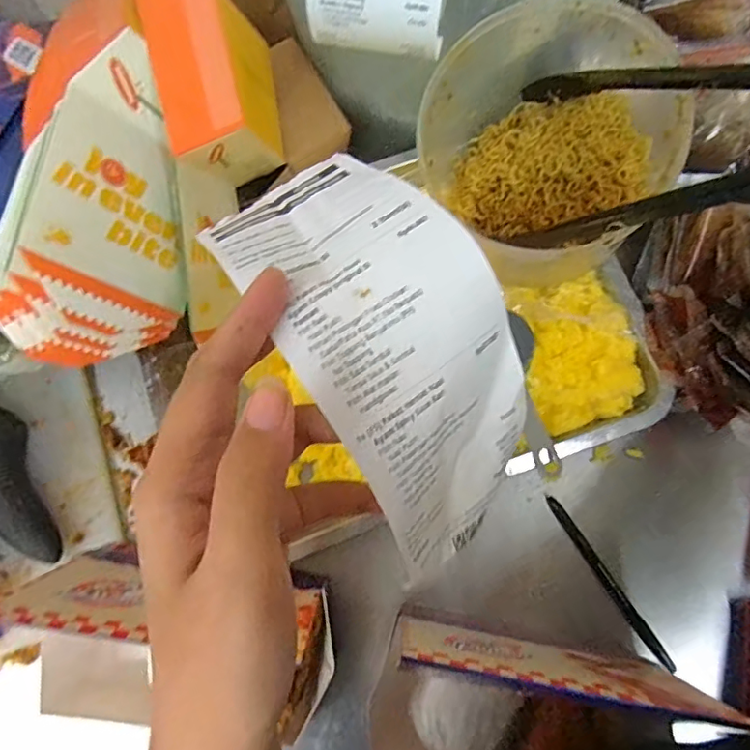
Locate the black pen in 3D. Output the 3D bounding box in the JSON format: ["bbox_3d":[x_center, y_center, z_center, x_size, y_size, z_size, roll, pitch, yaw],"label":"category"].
[{"bbox_3d":[0.181,0.159,0.423,0.010,0.008,0.146,-32,76,-6],"label":"black pen"}]

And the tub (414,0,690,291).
[{"bbox_3d":[0.126,-0.162,0.400,0.160,0.137,0.126,39,80,11],"label":"tub"}]

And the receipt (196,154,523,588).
[{"bbox_3d":[0.004,-0.018,0.213,0.077,0.062,0.169,-32,76,-6],"label":"receipt"}]

